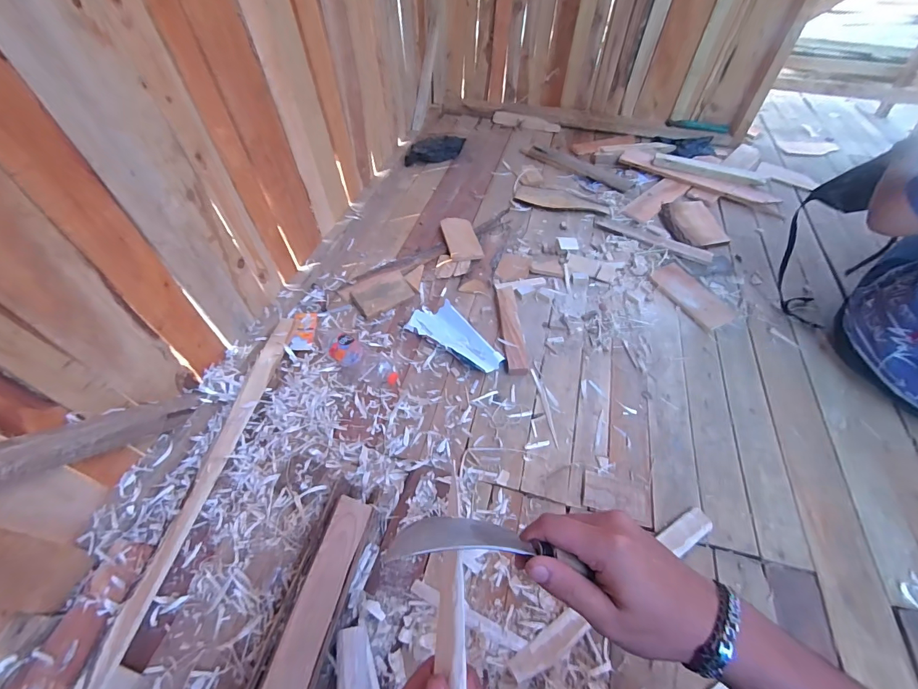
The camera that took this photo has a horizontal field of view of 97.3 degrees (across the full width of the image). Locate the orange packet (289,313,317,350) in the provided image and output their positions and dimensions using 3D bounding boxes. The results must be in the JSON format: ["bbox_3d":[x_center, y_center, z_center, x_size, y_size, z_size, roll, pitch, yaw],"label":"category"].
[{"bbox_3d":[-0.390,-0.035,1.016,0.055,0.007,0.121,5,52,-17],"label":"orange packet"}]

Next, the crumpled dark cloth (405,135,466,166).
[{"bbox_3d":[-0.094,-0.797,1.643,0.267,0.079,0.080,-10,52,-11],"label":"crumpled dark cloth"}]

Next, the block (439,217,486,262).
[{"bbox_3d":[0.007,-0.336,1.265,0.103,0.022,0.210,-7,52,-13],"label":"block"}]

